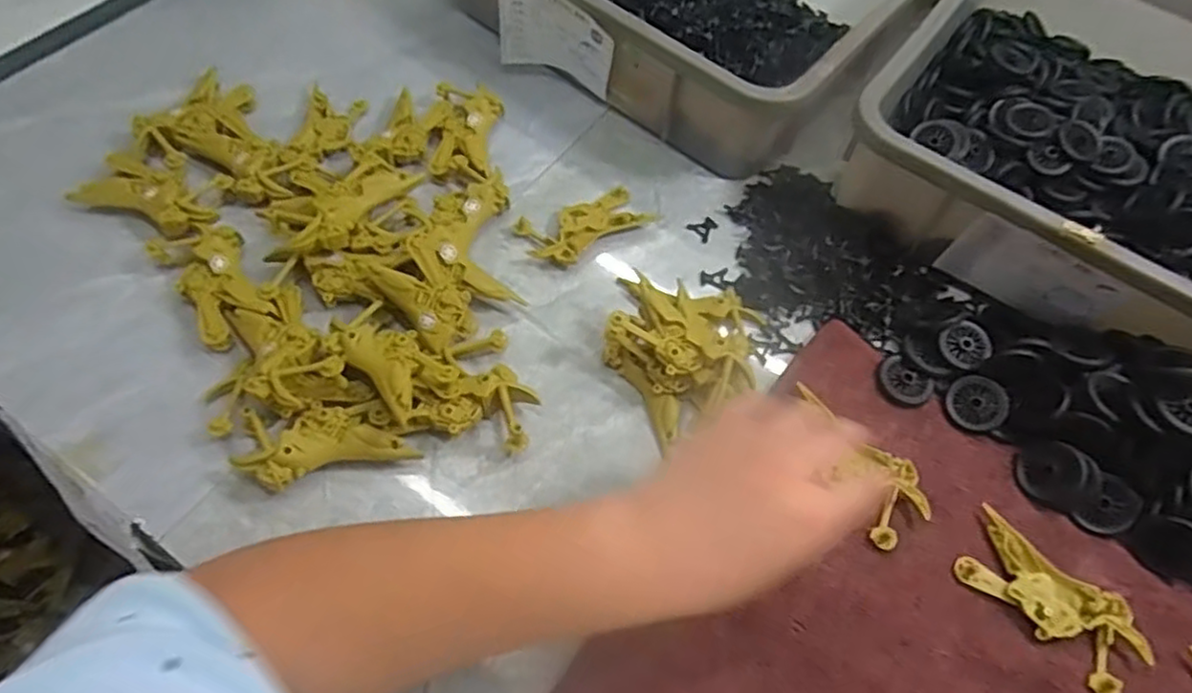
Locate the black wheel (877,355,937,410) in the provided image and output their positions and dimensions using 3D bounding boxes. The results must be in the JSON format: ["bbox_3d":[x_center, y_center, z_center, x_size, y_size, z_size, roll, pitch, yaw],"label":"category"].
[{"bbox_3d":[0.209,0.025,0.467,0.033,0.006,0.037,-37,68,-22],"label":"black wheel"}]

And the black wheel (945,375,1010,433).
[{"bbox_3d":[0.252,0.038,0.456,0.036,0.007,0.036,-3,80,17],"label":"black wheel"}]

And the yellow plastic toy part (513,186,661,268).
[{"bbox_3d":[-0.005,-0.090,0.519,0.102,0.014,0.046,-24,64,-17],"label":"yellow plastic toy part"}]

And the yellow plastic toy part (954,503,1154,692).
[{"bbox_3d":[0.261,0.147,0.398,0.100,0.010,0.054,37,64,17],"label":"yellow plastic toy part"}]

